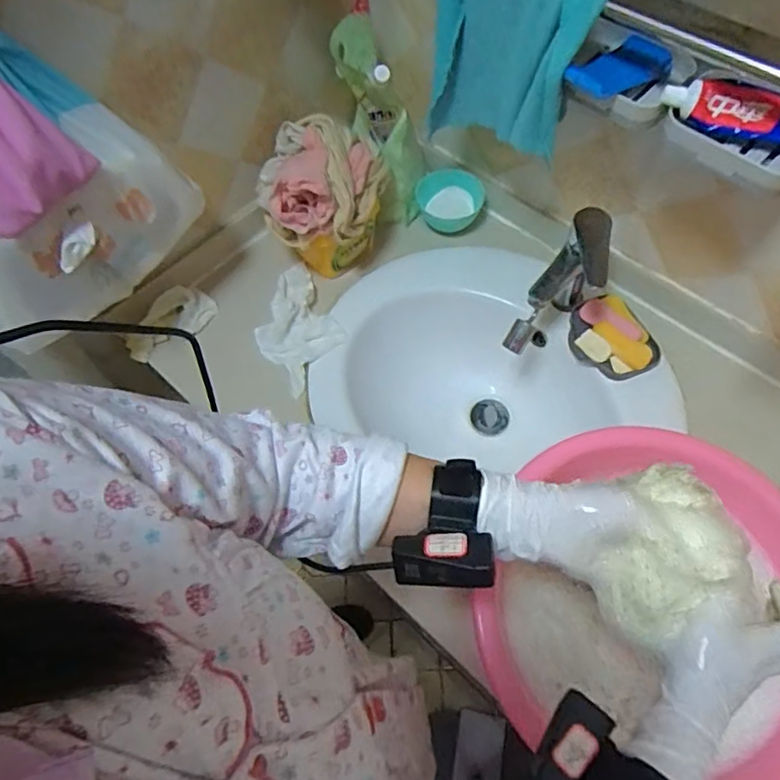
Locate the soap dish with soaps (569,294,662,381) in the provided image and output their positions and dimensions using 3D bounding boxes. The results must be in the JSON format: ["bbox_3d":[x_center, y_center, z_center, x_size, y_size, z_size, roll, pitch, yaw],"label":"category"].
[{"bbox_3d":[0.294,-0.067,0.761,0.091,0.027,0.118,-32,65,-13],"label":"soap dish with soaps"}]

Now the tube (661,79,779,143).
[{"bbox_3d":[0.324,-0.232,0.498,0.169,0.039,0.027,21,66,13],"label":"tube"}]

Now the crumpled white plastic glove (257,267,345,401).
[{"bbox_3d":[-0.137,-0.092,0.814,0.114,0.030,0.196,-26,64,-10],"label":"crumpled white plastic glove"}]

